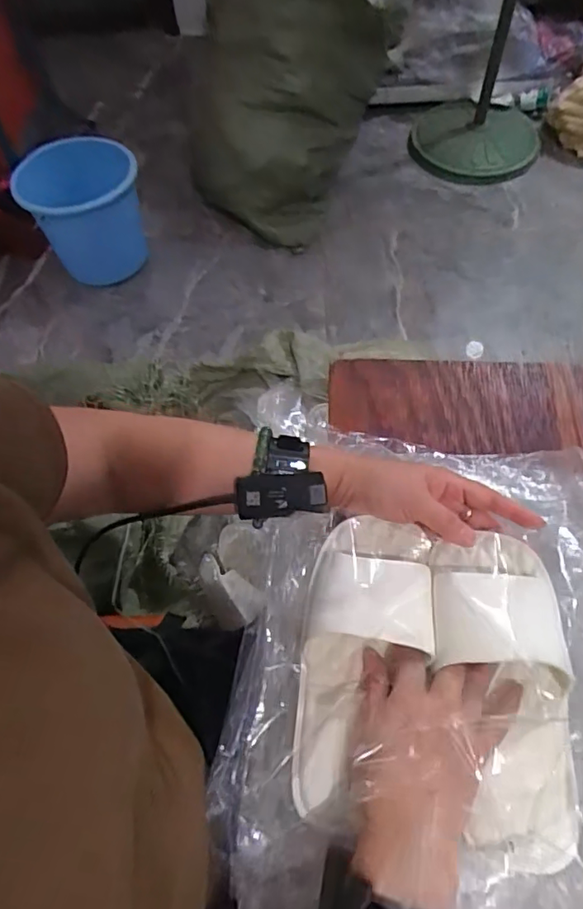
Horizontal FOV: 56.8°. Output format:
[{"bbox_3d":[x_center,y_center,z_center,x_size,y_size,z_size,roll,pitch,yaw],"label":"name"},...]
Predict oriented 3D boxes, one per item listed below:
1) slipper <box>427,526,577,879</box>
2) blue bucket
[{"bbox_3d":[0.154,0.165,0.386,0.090,0.066,0.217,-1,66,0],"label":"slipper"},{"bbox_3d":[-0.567,-0.651,1.506,0.326,0.280,0.297,-16,61,-6],"label":"blue bucket"}]

